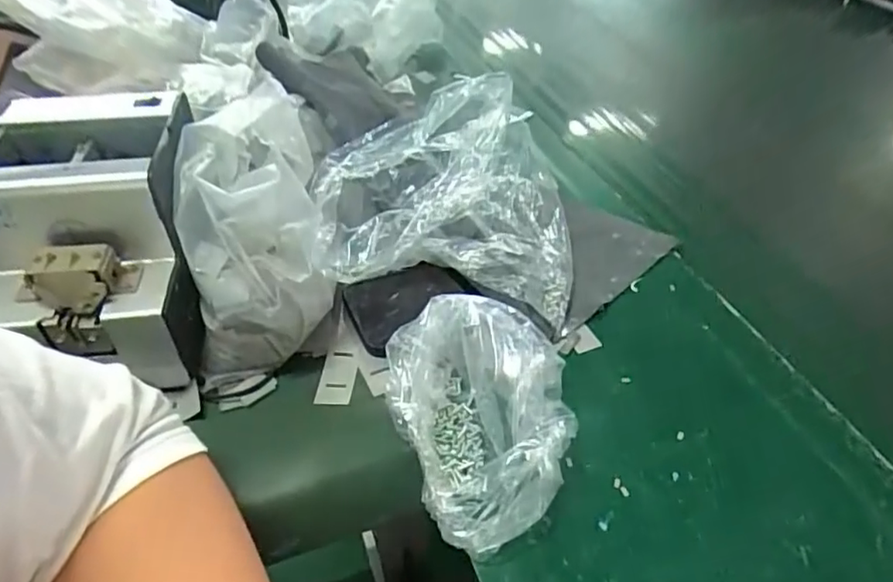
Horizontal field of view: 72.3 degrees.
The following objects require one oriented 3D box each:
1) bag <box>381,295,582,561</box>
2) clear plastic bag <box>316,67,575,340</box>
[{"bbox_3d":[0.022,0.081,0.396,0.119,0.060,0.151,1,44,0],"label":"bag"},{"bbox_3d":[0.008,-0.083,0.506,0.208,0.141,0.199,-2,44,-3],"label":"clear plastic bag"}]

